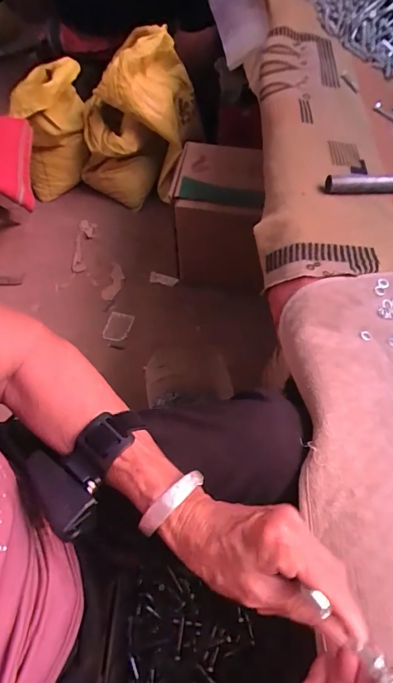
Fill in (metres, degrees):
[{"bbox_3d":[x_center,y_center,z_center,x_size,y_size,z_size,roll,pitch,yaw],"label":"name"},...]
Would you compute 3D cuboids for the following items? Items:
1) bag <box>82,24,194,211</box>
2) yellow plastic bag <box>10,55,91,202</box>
[{"bbox_3d":[-0.164,-0.576,1.068,0.296,0.359,0.191,10,60,6],"label":"bag"},{"bbox_3d":[-0.386,-0.567,1.091,0.173,0.304,0.195,-5,59,-3],"label":"yellow plastic bag"}]

